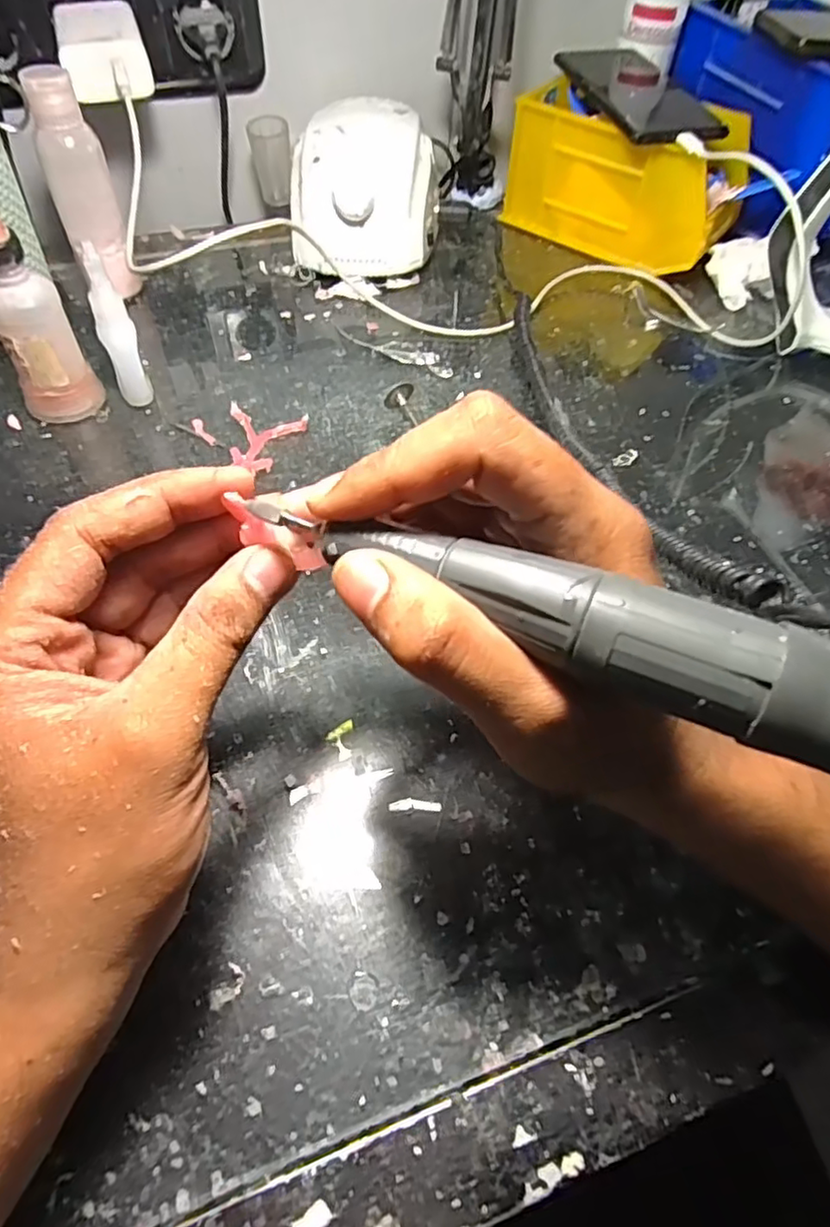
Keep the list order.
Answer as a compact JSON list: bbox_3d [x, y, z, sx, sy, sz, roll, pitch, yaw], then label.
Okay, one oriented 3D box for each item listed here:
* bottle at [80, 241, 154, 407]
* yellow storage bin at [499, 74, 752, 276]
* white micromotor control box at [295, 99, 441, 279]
[{"bbox_3d":[-0.169,-0.159,0.364,0.018,0.084,0.022,-17,58,-15],"label":"bottle"},{"bbox_3d":[0.170,-0.349,0.515,0.170,0.087,0.099,34,60,18],"label":"yellow storage bin"},{"bbox_3d":[-0.035,-0.316,0.484,0.105,0.079,0.127,4,55,-1],"label":"white micromotor control box"}]

